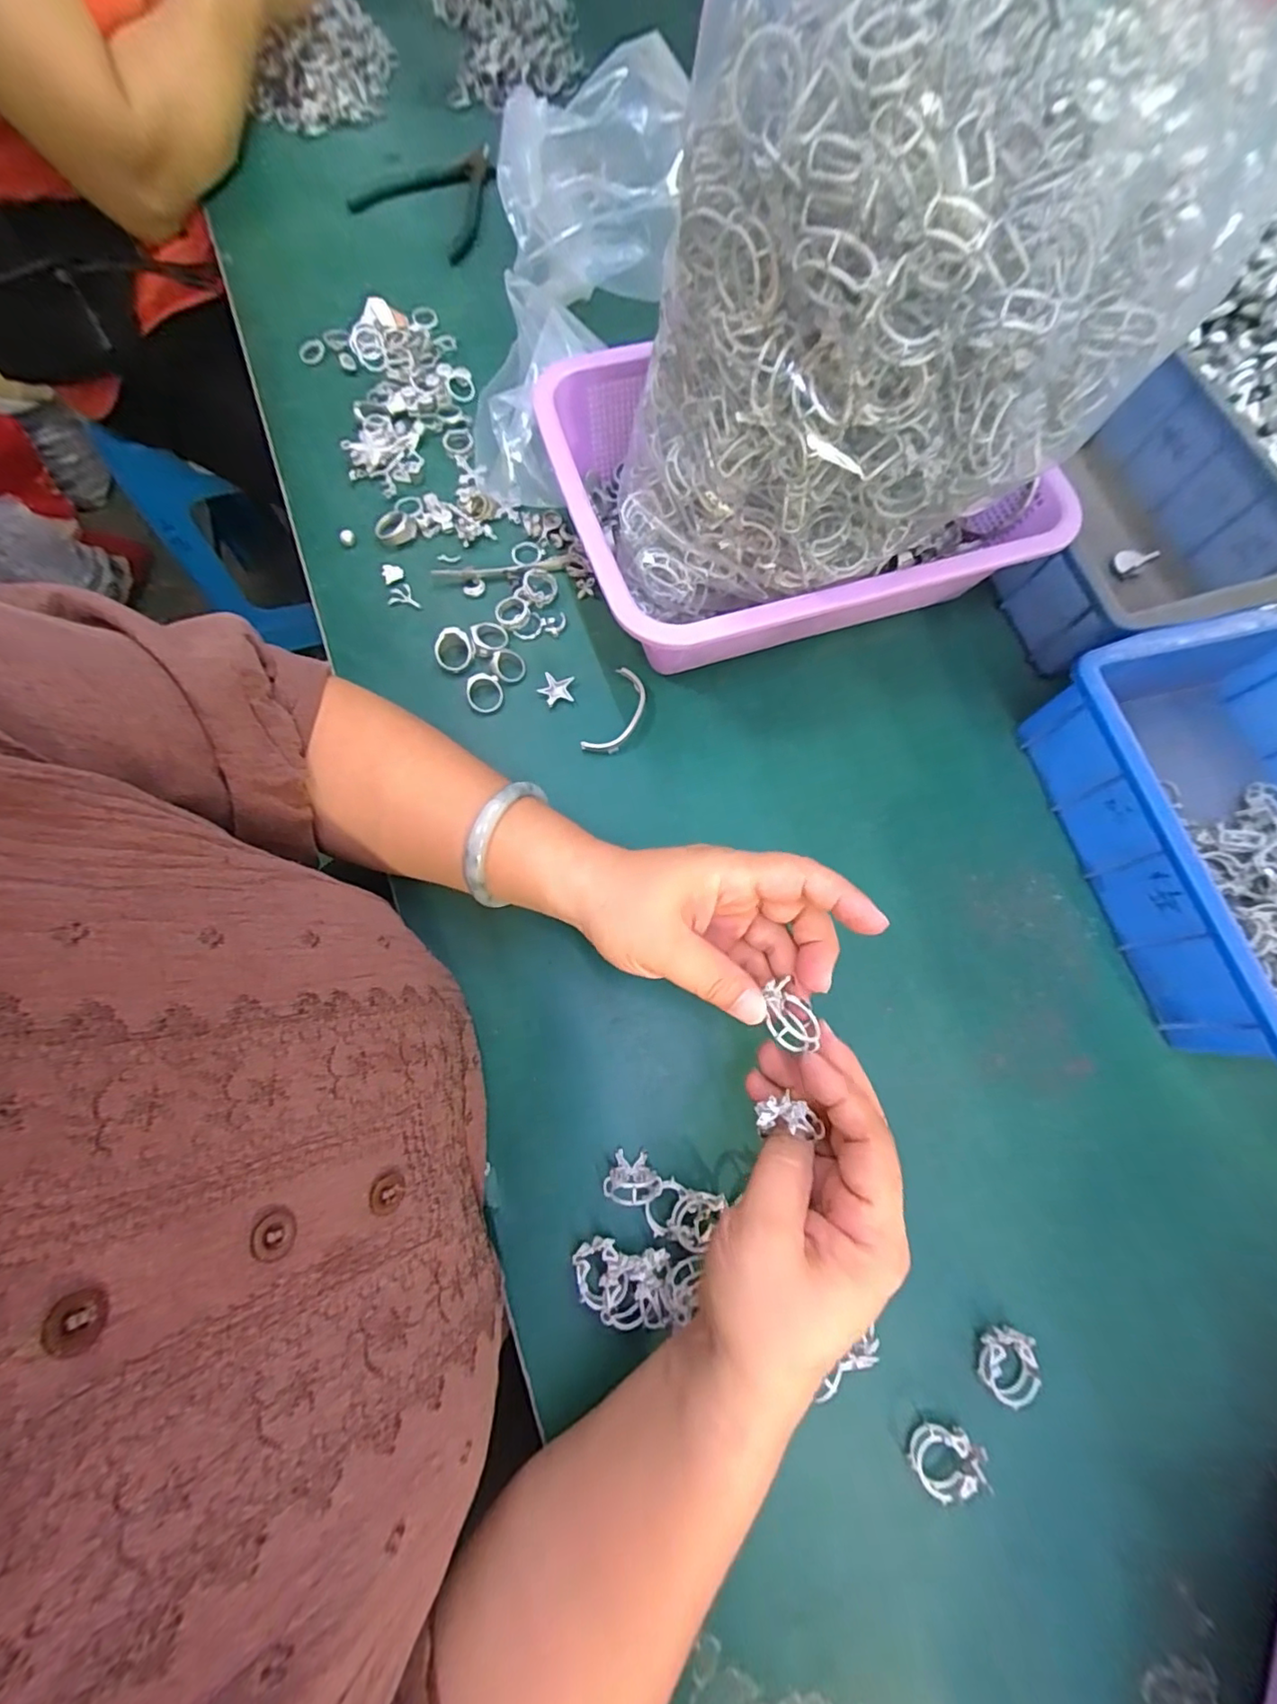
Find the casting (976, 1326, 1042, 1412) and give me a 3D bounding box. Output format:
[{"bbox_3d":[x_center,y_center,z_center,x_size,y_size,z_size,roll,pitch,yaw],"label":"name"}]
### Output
[{"bbox_3d":[0.181,0.253,0.279,0.026,0.010,0.032,-7,74,-4],"label":"casting"}]

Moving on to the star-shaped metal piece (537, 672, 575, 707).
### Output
[{"bbox_3d":[-0.054,-0.107,0.379,0.022,0.006,0.022,12,74,2],"label":"star-shaped metal piece"}]

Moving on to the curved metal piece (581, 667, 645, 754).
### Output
[{"bbox_3d":[-0.013,-0.092,0.374,0.026,0.007,0.065,21,75,5],"label":"curved metal piece"}]

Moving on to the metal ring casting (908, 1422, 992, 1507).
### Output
[{"bbox_3d":[0.145,0.286,0.266,0.033,0.011,0.026,-10,74,-5],"label":"metal ring casting"}]

